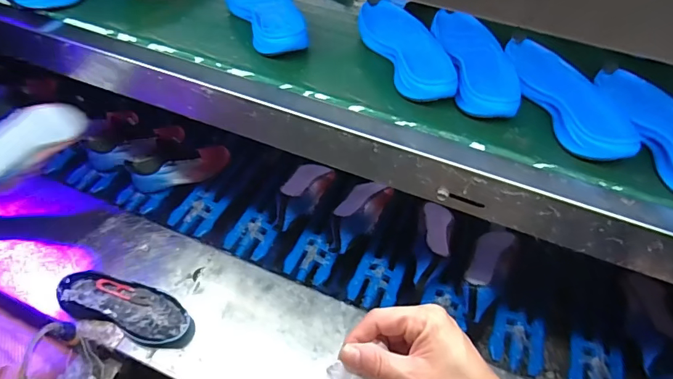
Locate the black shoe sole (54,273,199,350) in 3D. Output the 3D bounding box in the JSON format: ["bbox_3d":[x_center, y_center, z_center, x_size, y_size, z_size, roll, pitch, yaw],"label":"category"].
[{"bbox_3d":[-0.364,0.209,0.760,0.251,0.055,0.092,15,53,10],"label":"black shoe sole"}]

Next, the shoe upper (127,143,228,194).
[{"bbox_3d":[-0.356,-0.058,0.999,0.230,0.107,0.064,-17,53,-32],"label":"shoe upper"}]

